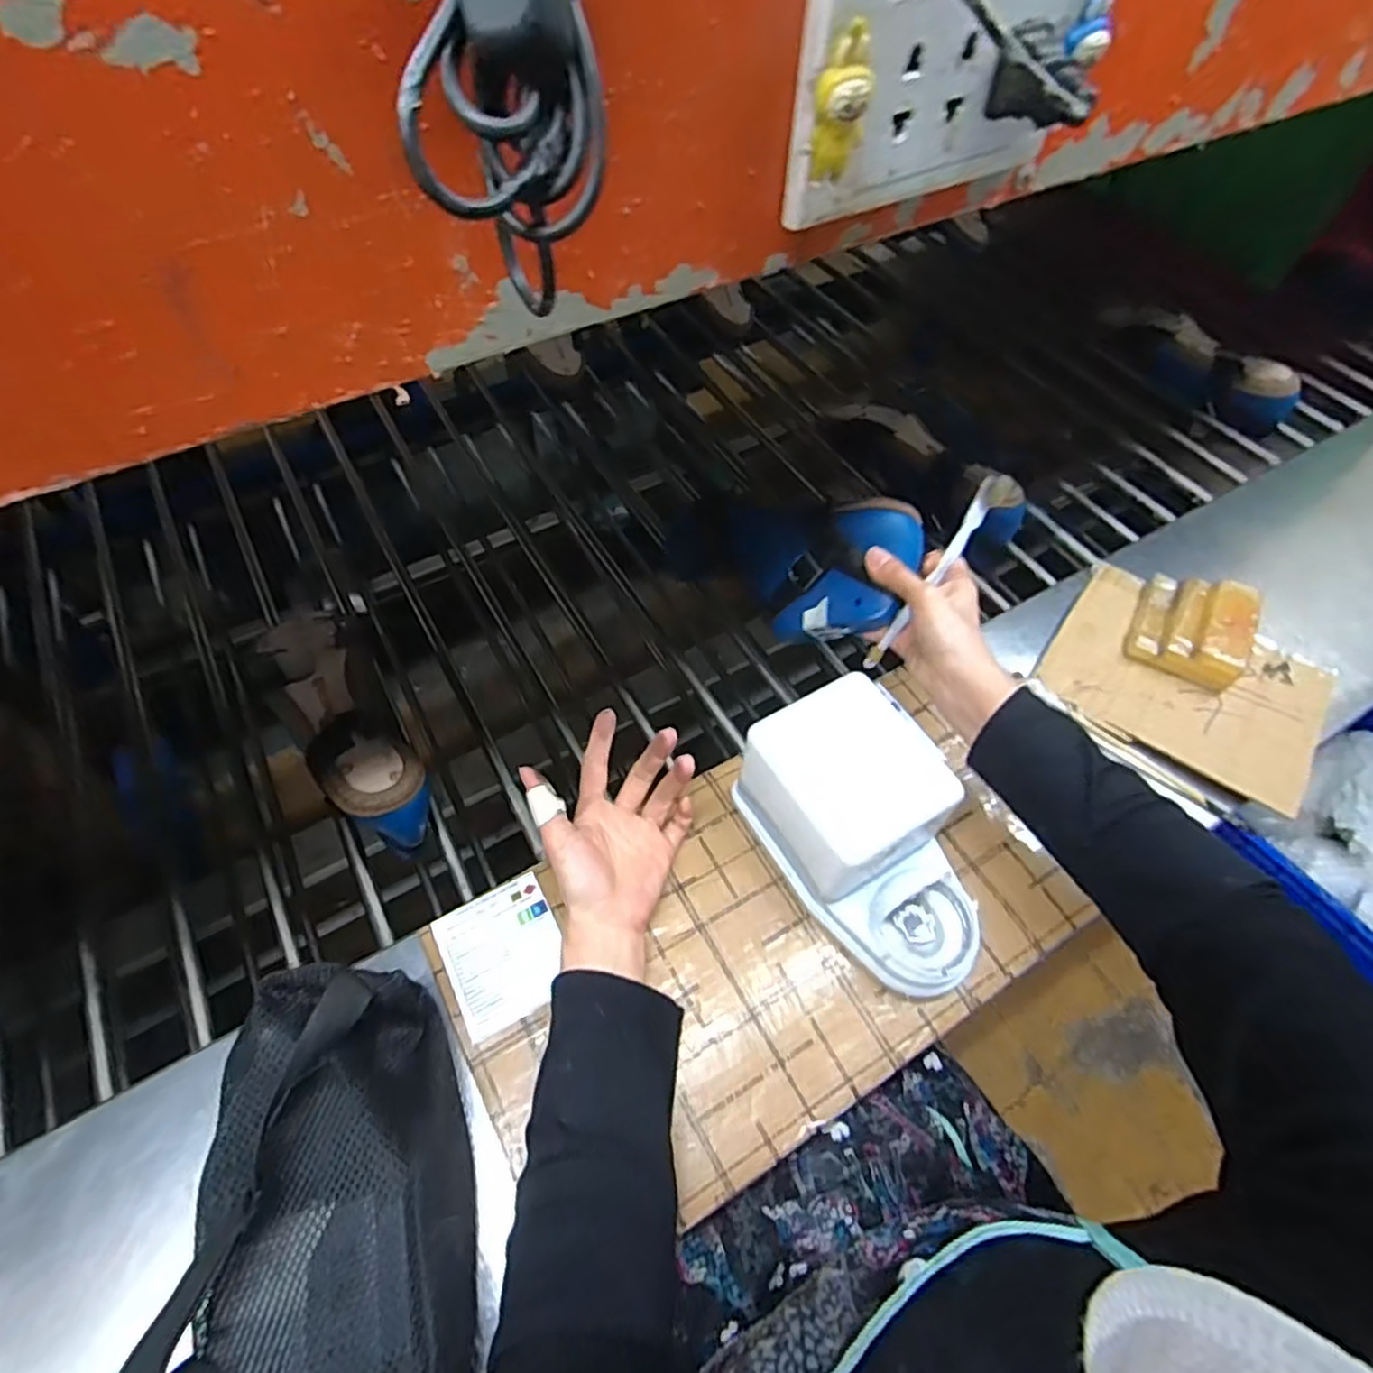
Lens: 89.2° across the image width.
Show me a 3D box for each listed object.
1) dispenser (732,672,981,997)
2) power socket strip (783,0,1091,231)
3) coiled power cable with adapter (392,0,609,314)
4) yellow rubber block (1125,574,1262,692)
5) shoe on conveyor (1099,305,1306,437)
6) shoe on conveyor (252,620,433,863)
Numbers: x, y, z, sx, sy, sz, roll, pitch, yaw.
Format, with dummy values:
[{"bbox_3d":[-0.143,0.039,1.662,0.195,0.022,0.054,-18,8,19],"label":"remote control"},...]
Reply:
[{"bbox_3d":[0.123,0.103,0.459,0.101,0.101,0.185,-27,61,-17],"label":"dispenser"},{"bbox_3d":[0.090,-0.203,0.232,0.125,0.069,0.019,-28,61,-17],"label":"power socket strip"},{"bbox_3d":[-0.037,-0.134,0.140,0.038,0.100,0.031,5,36,3],"label":"coiled power cable with adapter"},{"bbox_3d":[0.436,-0.052,0.603,0.080,0.045,0.103,27,61,16],"label":"yellow rubber block"},{"bbox_3d":[0.643,-0.413,0.890,0.078,0.071,0.253,-32,63,-20],"label":"shoe on conveyor"},{"bbox_3d":[-0.284,0.021,0.577,0.076,0.062,0.254,-31,62,-19],"label":"shoe on conveyor"}]

